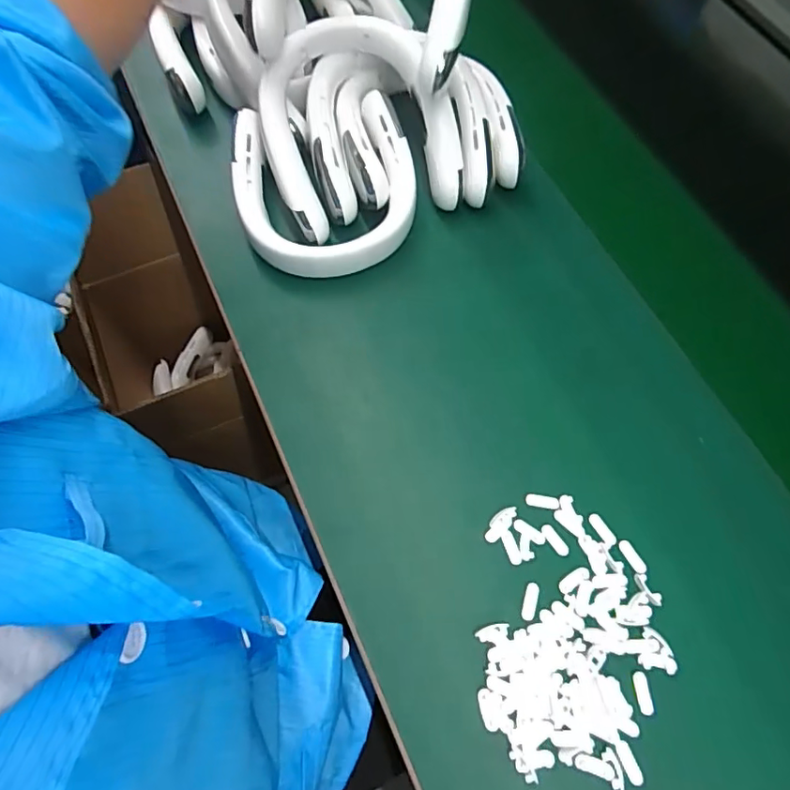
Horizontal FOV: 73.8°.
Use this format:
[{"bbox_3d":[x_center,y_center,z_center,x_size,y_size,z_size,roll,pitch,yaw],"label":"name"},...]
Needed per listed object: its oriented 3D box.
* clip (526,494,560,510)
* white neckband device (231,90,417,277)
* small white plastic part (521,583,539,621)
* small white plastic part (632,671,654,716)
[{"bbox_3d":[0.127,0.092,0.452,0.028,0.004,0.011,9,68,4],"label":"clip"},{"bbox_3d":[-0.073,-0.217,0.552,0.183,0.059,0.192,-12,68,-5],"label":"white neckband device"},{"bbox_3d":[0.108,0.165,0.419,0.011,0.004,0.029,15,69,7],"label":"small white plastic part"},{"bbox_3d":[0.188,0.225,0.397,0.011,0.004,0.029,-6,68,-2],"label":"small white plastic part"}]

